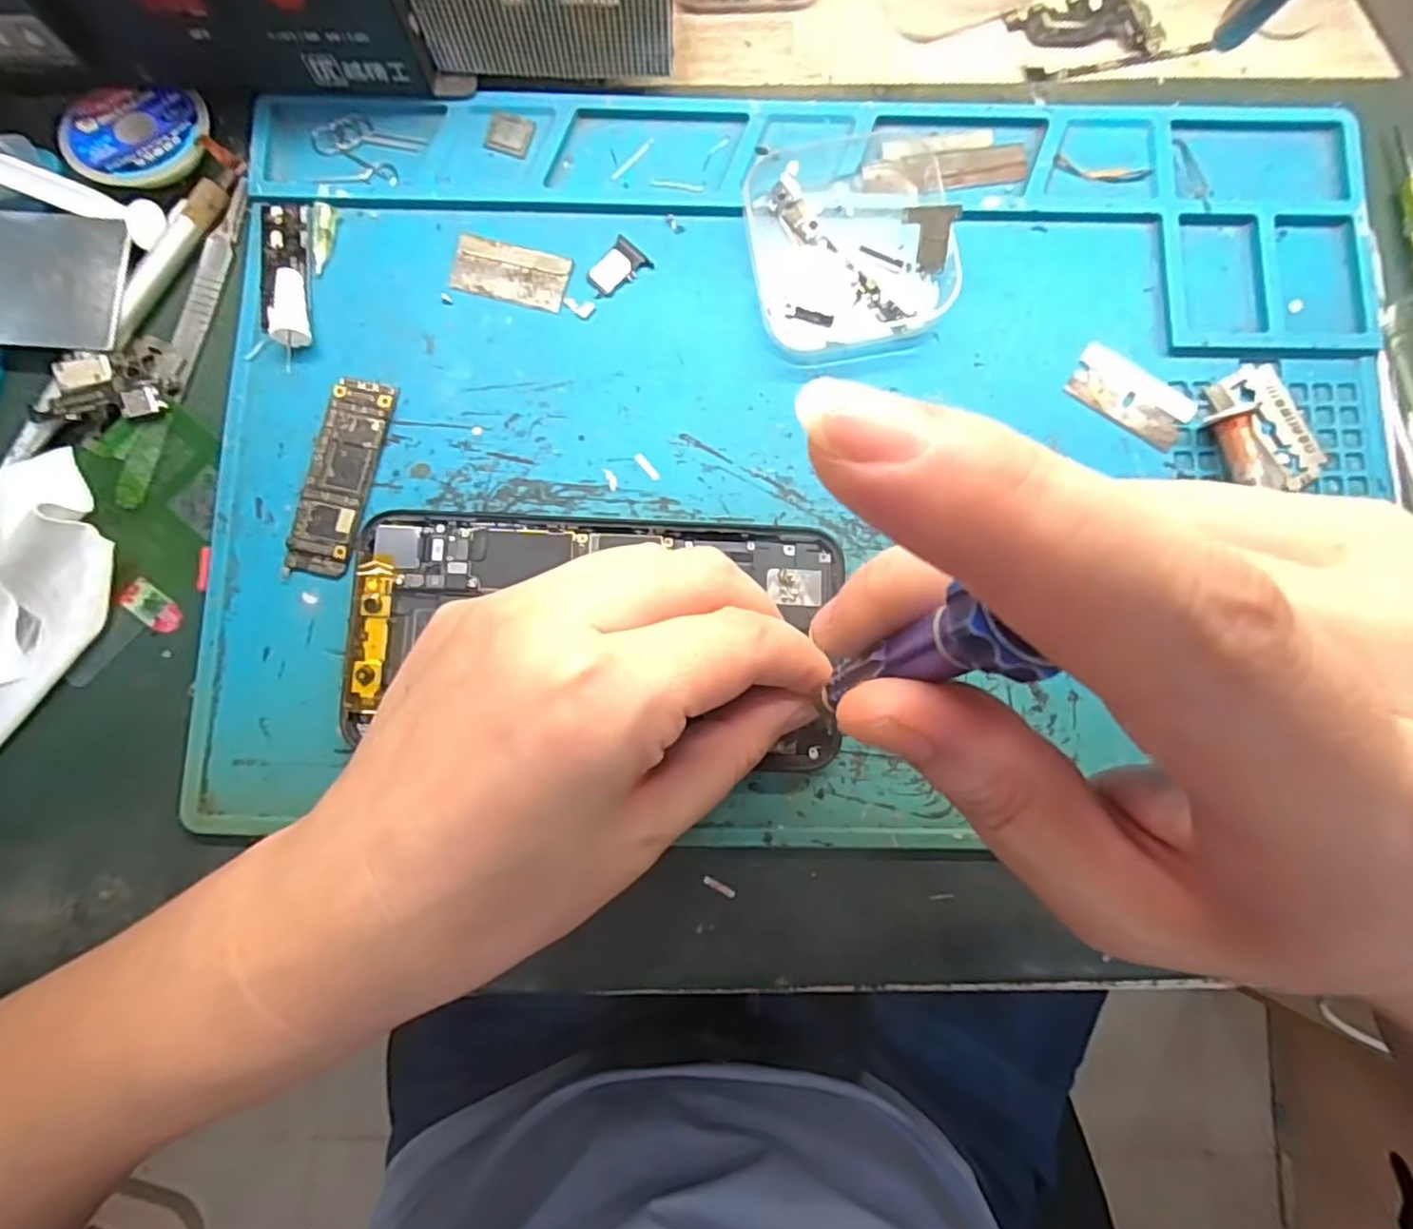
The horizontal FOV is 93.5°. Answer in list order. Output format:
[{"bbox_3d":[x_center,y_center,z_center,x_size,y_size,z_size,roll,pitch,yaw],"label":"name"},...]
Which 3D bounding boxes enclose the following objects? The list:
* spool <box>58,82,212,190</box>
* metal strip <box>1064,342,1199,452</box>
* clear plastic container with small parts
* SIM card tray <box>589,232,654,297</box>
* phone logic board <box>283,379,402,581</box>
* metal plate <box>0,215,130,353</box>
[{"bbox_3d":[-0.187,-0.157,0.218,0.045,0.010,0.038,0,85,0],"label":"spool"},{"bbox_3d":[0.140,-0.071,0.217,0.040,0.004,0.021,32,86,3],"label":"metal strip"},{"bbox_3d":[0.048,-0.125,0.217,0.065,0.016,0.075,-11,85,-1],"label":"clear plastic container with small parts"},{"bbox_3d":[-0.030,-0.115,0.221,0.014,0.004,0.021,41,86,3],"label":"SIM card tray"},{"bbox_3d":[-0.116,-0.044,0.212,0.021,0.004,0.065,13,85,1],"label":"phone logic board"},{"bbox_3d":[-0.226,-0.108,0.214,0.077,0.004,0.043,4,87,-1],"label":"metal plate"}]

